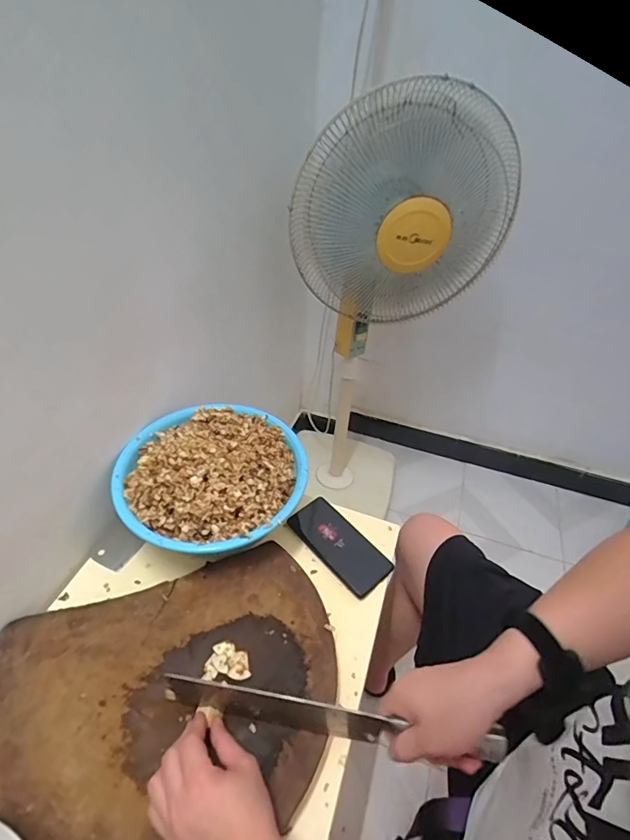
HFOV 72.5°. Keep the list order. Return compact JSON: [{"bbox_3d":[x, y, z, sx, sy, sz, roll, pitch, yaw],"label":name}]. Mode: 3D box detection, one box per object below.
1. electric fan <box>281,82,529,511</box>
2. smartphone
[{"bbox_3d":[0.154,-0.183,1.014,0.347,0.963,0.331,10,41,7],"label":"electric fan"},{"bbox_3d":[0.037,0.183,0.637,0.076,0.010,0.154,-35,60,-30],"label":"smartphone"}]

